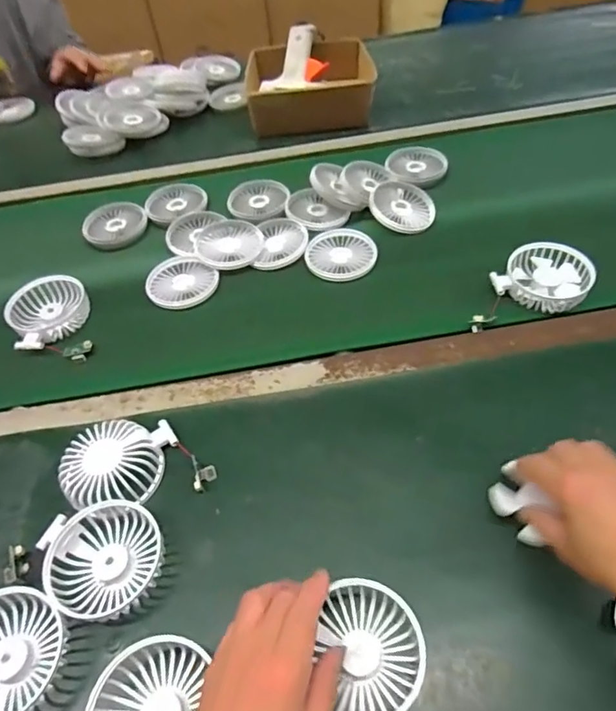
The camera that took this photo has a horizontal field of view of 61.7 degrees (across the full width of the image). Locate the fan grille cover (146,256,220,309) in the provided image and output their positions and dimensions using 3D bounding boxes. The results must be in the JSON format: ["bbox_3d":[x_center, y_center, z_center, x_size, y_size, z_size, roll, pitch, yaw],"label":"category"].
[{"bbox_3d":[-0.157,-0.093,0.644,0.086,0.013,0.086,-15,50,-7],"label":"fan grille cover"}]

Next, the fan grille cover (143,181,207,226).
[{"bbox_3d":[-0.198,-0.229,0.764,0.087,0.016,0.087,-24,52,-14],"label":"fan grille cover"}]

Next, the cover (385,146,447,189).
[{"bbox_3d":[0.159,-0.279,0.757,0.087,0.011,0.090,10,52,13],"label":"cover"}]

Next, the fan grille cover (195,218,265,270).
[{"bbox_3d":[-0.101,-0.150,0.673,0.084,0.011,0.095,-4,50,2],"label":"fan grille cover"}]

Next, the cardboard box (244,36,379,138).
[{"bbox_3d":[0.006,-0.466,0.900,0.210,0.068,0.209,-5,50,1],"label":"cardboard box"}]

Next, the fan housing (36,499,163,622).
[{"bbox_3d":[-0.165,0.163,0.417,0.082,0.030,0.084,-3,50,3],"label":"fan housing"}]

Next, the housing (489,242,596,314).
[{"bbox_3d":[0.272,-0.094,0.585,0.094,0.025,0.099,27,57,25],"label":"housing"}]

